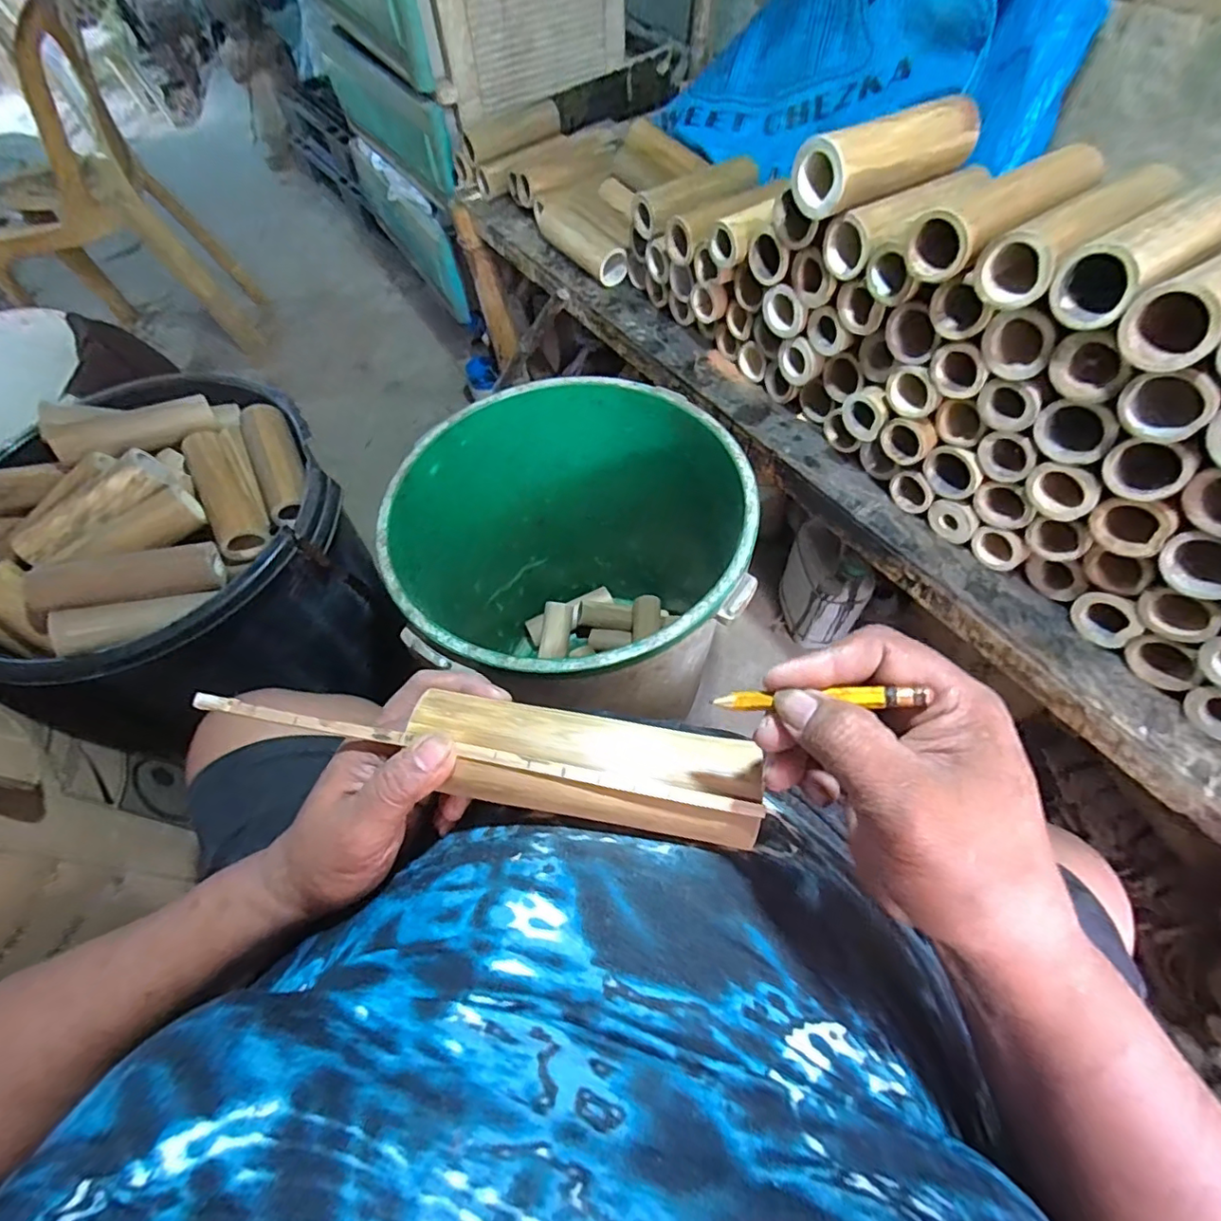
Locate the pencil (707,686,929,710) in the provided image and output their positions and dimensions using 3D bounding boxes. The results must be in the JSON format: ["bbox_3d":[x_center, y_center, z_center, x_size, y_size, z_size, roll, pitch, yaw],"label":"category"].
[{"bbox_3d":[0.078,0.035,0.225,0.077,0.004,0.007,-5,55,26],"label":"pencil"}]

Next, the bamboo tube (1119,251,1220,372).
[{"bbox_3d":[0.437,-0.229,0.401,0.176,0.051,0.065,-34,64,-18],"label":"bamboo tube"}]

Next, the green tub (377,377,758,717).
[{"bbox_3d":[-0.048,-0.011,0.876,0.446,0.477,0.448,0,58,1],"label":"green tub"}]

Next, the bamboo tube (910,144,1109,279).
[{"bbox_3d":[0.330,-0.334,0.476,0.172,0.057,0.064,-30,62,-16],"label":"bamboo tube"}]

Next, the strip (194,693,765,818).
[{"bbox_3d":[-0.068,0.070,0.279,0.282,0.006,0.008,10,59,4],"label":"strip"}]

